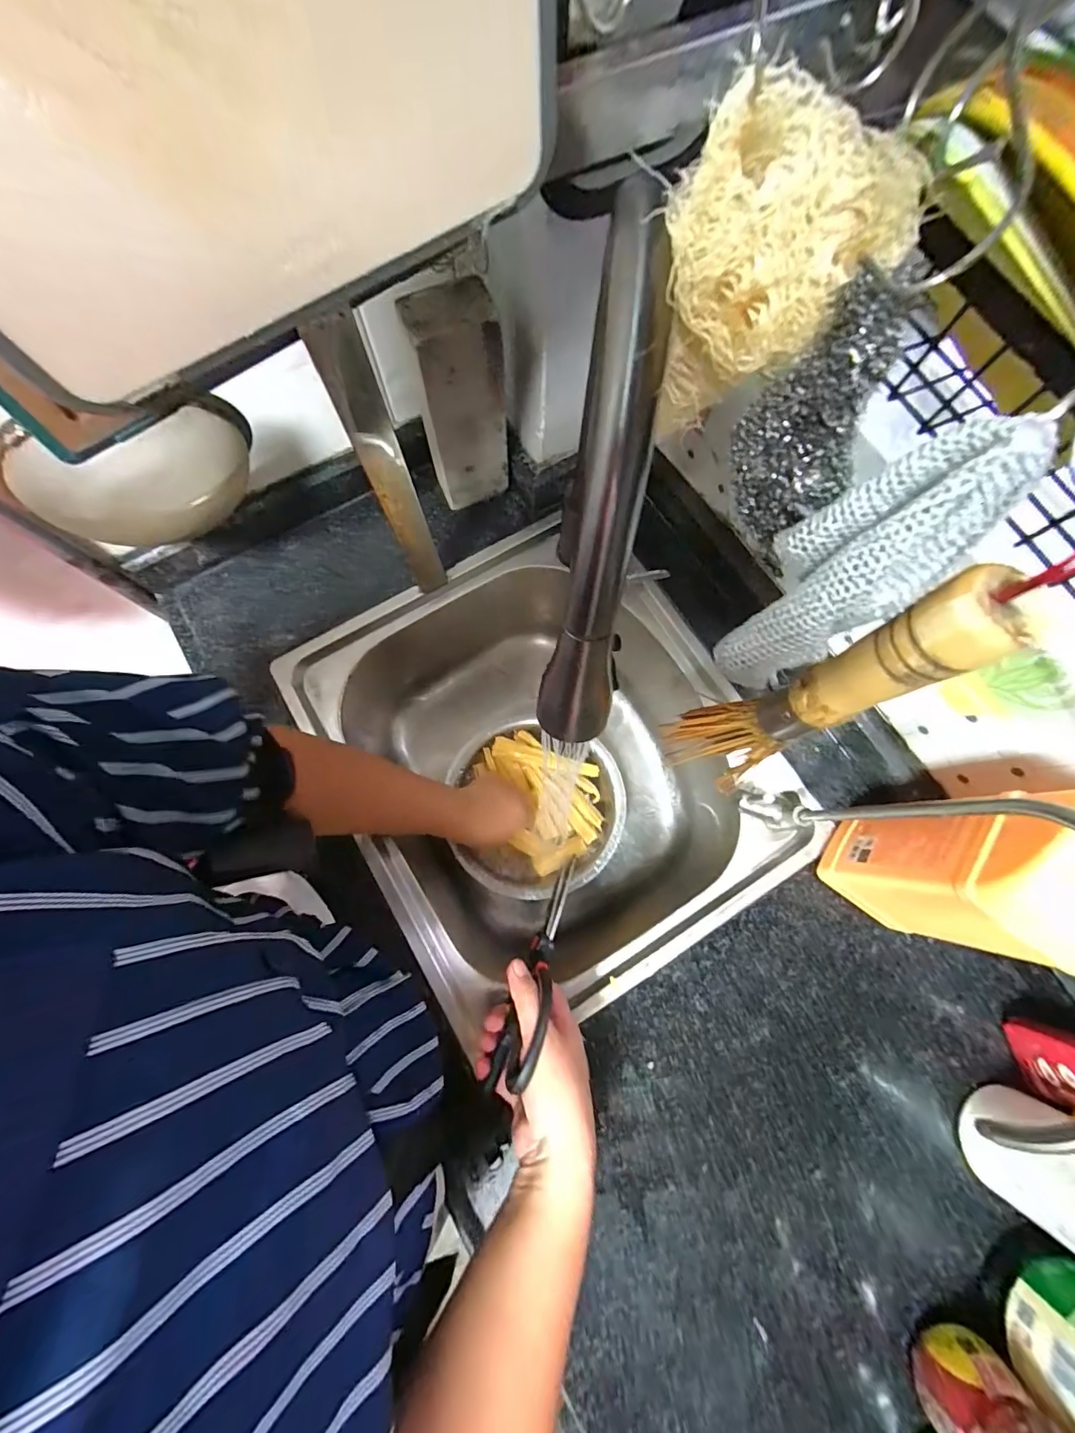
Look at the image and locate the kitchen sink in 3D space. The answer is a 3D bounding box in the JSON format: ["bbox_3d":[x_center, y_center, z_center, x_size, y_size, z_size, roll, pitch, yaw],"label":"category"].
[{"bbox_3d":[0.005,0.062,0.590,0.405,0.251,0.457,-29,79,-7],"label":"kitchen sink"}]

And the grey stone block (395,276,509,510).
[{"bbox_3d":[-0.069,-0.286,0.461,0.074,0.209,0.034,-12,77,-3],"label":"grey stone block"}]

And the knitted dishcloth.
[{"bbox_3d":[0.098,-0.047,0.155,0.040,0.099,0.026,49,45,10],"label":"knitted dishcloth"}]

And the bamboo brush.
[{"bbox_3d":[0.123,0.005,0.256,0.040,0.242,0.047,-3,77,-1],"label":"bamboo brush"}]

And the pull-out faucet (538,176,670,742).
[{"bbox_3d":[0.031,-0.087,0.245,0.039,0.248,0.048,6,40,1],"label":"pull-out faucet"}]

